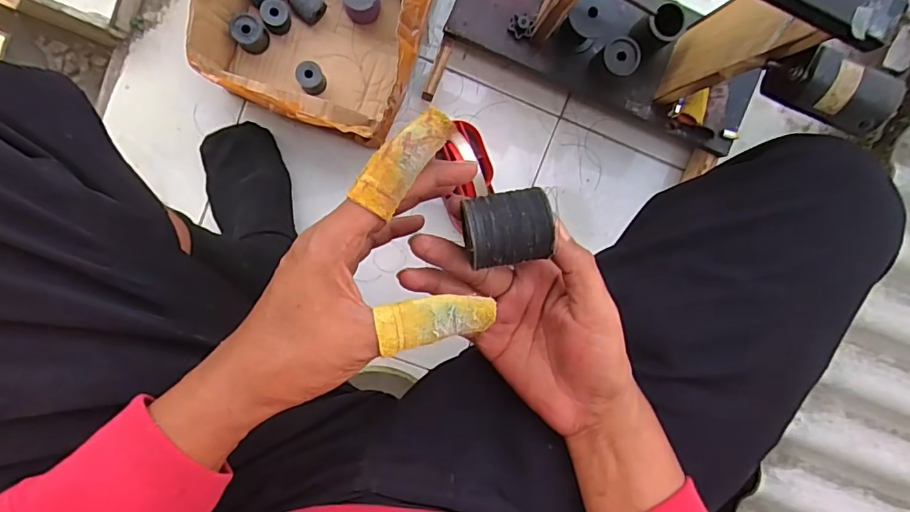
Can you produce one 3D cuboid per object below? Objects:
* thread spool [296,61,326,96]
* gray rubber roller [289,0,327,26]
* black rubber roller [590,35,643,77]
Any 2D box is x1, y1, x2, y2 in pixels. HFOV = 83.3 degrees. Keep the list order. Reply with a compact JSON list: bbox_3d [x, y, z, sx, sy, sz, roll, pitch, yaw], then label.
[{"bbox_3d":[-0.184,-0.227,0.658,0.031,0.042,0.037,-32,98,-2],"label":"thread spool"},{"bbox_3d":[-0.188,-0.318,0.653,0.039,0.038,0.032,35,91,-8],"label":"gray rubber roller"},{"bbox_3d":[0.194,-0.236,0.623,0.042,0.053,0.043,-1,96,-6],"label":"black rubber roller"}]

